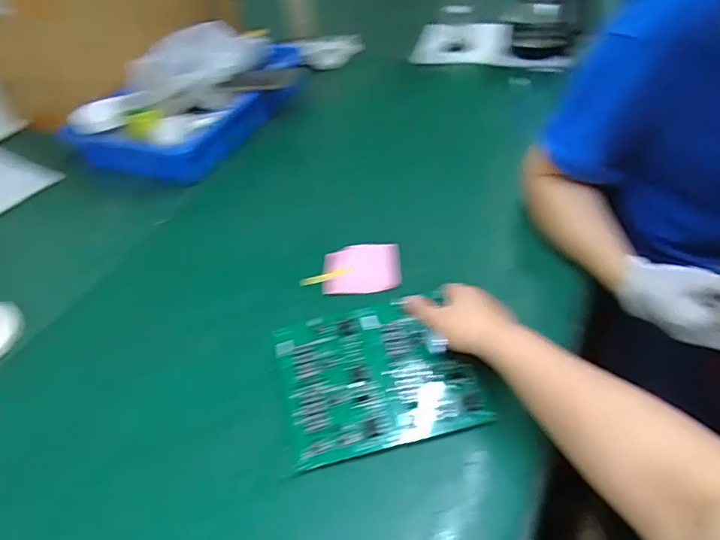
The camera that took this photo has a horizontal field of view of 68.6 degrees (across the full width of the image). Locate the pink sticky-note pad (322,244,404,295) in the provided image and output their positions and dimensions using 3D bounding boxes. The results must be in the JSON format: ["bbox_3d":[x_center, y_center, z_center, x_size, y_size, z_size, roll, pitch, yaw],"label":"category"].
[{"bbox_3d":[0.003,-0.002,0.706,0.103,0.018,0.083,-3,44,4],"label":"pink sticky-note pad"}]

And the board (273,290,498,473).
[{"bbox_3d":[0.017,0.109,0.569,0.194,0.014,0.167,-14,53,-5],"label":"board"}]

